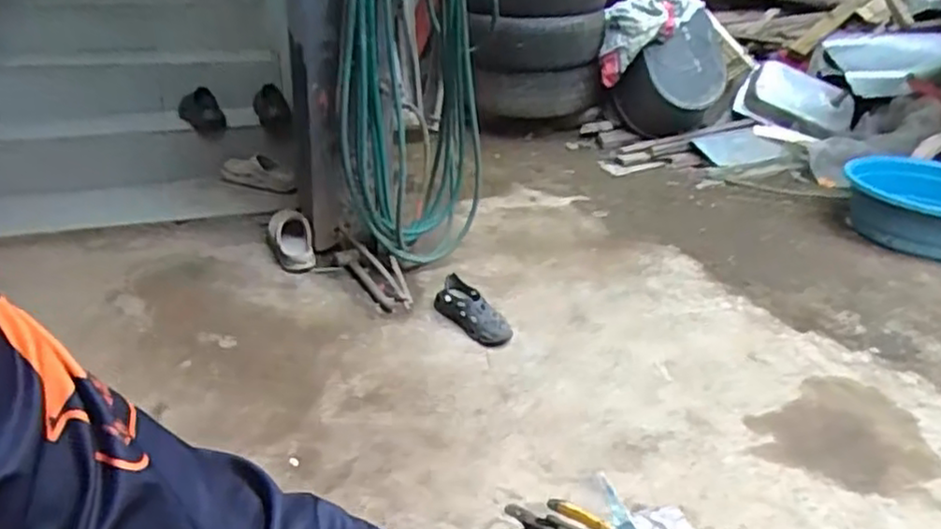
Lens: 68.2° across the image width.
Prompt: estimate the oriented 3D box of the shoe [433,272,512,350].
[{"bbox_3d":[-0.005,0.131,1.932,0.093,0.087,0.294,-17,33,-32],"label":"shoe"}]

